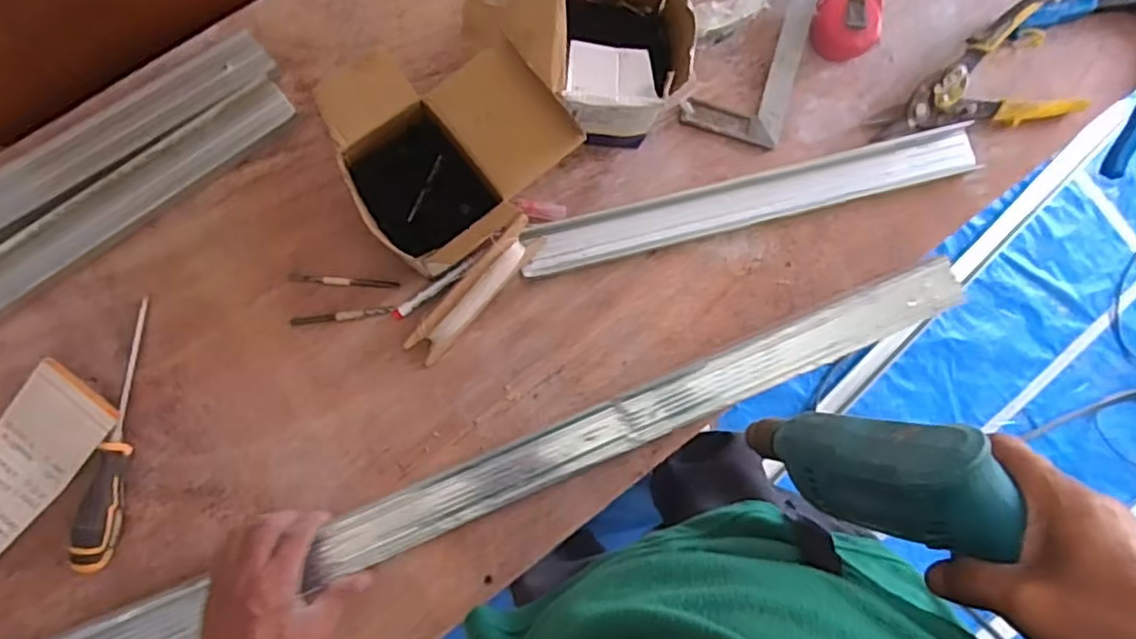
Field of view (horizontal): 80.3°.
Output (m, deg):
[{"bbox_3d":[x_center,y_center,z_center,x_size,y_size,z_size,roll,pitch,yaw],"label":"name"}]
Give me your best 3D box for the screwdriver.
[{"bbox_3d":[-0.400,0.099,0.582,0.029,0.038,0.231,5,85,-6],"label":"screwdriver"}]

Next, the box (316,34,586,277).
[{"bbox_3d":[-0.113,-0.154,0.610,0.190,0.107,0.182,-41,91,-7],"label":"box"}]

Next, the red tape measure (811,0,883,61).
[{"bbox_3d":[0.288,-0.301,0.697,0.063,0.043,0.065,3,85,-6],"label":"red tape measure"}]

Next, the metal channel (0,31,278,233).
[{"bbox_3d":[-0.552,-0.094,0.614,0.615,0.034,0.078,-34,90,-7],"label":"metal channel"}]

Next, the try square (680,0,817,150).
[{"bbox_3d":[0.194,-0.285,0.694,0.101,0.016,0.205,18,84,-4],"label":"try square"}]

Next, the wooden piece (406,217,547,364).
[{"bbox_3d":[-0.086,-0.027,0.635,0.035,0.029,0.160,43,83,-1],"label":"wooden piece"}]

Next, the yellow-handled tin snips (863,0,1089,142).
[{"bbox_3d":[0.421,-0.238,0.695,0.210,0.046,0.125,-25,89,-7],"label":"yellow-handled tin snips"}]

